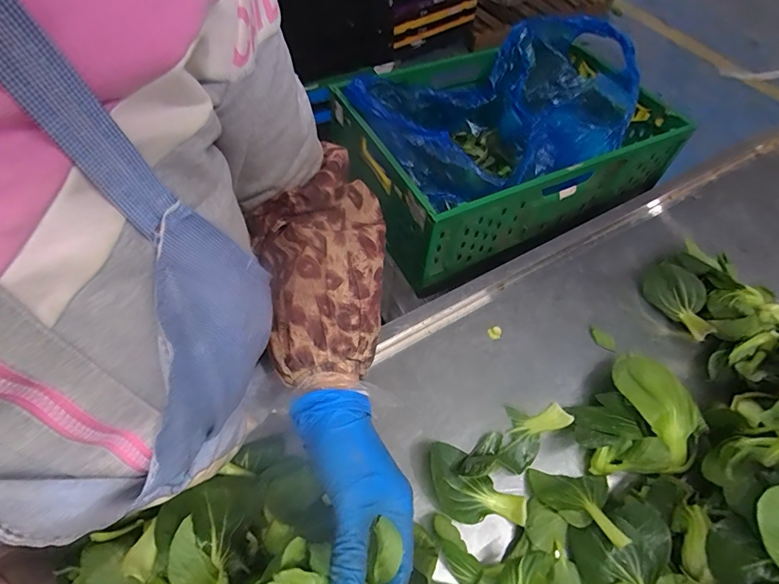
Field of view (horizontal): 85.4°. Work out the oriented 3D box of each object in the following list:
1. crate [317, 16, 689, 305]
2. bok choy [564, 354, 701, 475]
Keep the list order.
[{"bbox_3d":[0.229,-0.316,0.851,0.582,0.217,0.410,-22,61,-17],"label":"crate"},{"bbox_3d":[0.251,0.126,0.428,0.114,0.060,0.107,2,57,-4],"label":"bok choy"}]

